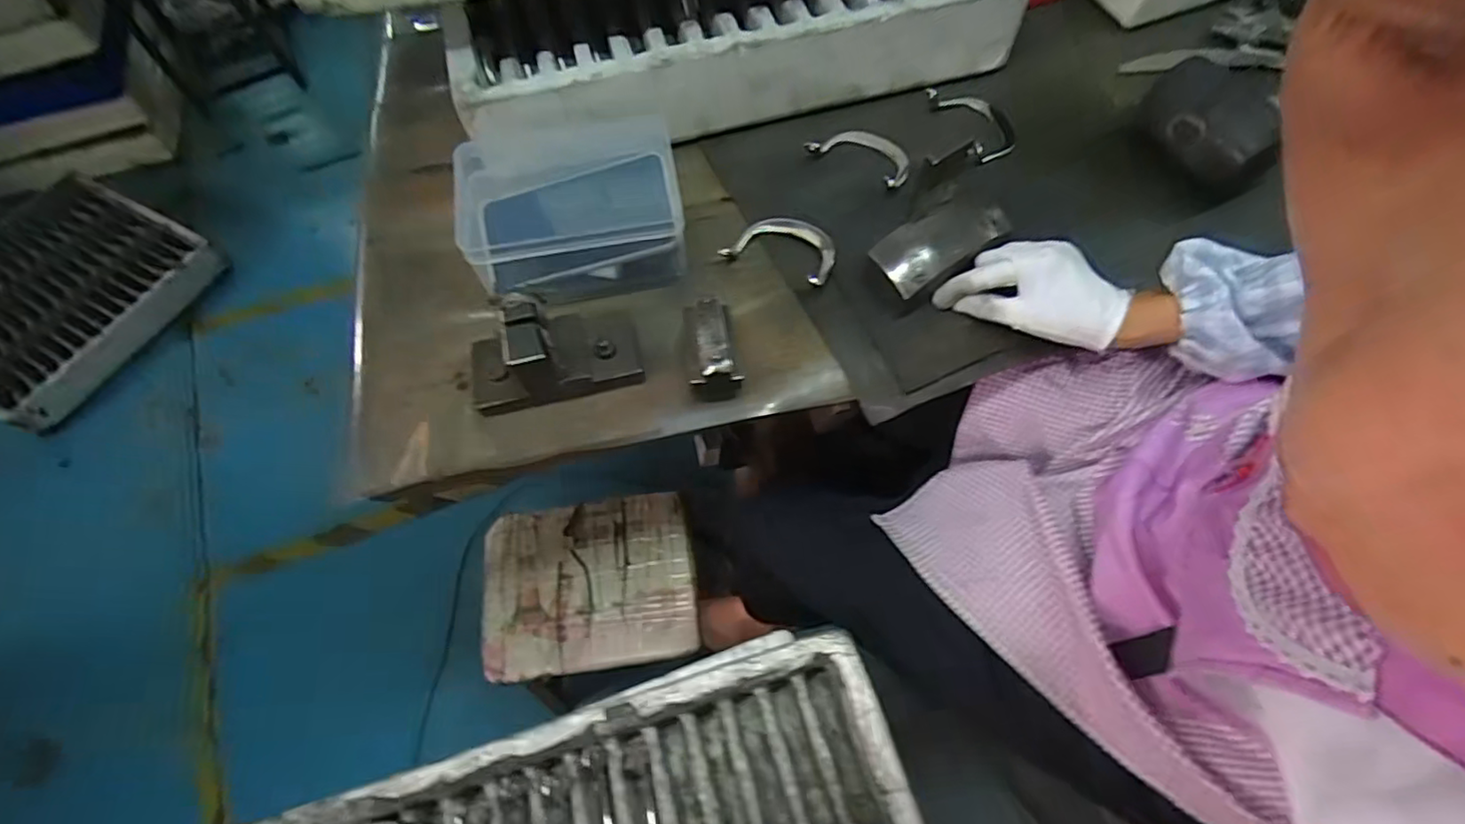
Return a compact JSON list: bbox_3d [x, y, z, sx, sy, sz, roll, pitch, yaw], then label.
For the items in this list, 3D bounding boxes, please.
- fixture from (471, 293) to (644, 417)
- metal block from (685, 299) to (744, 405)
[{"bbox_3d":[-0.141,-0.049,0.486,0.128,0.073,0.065,-15,64,-4],"label":"fixture"},{"bbox_3d":[-0.018,-0.048,0.494,0.038,0.053,0.071,-13,64,-3],"label":"metal block"}]

